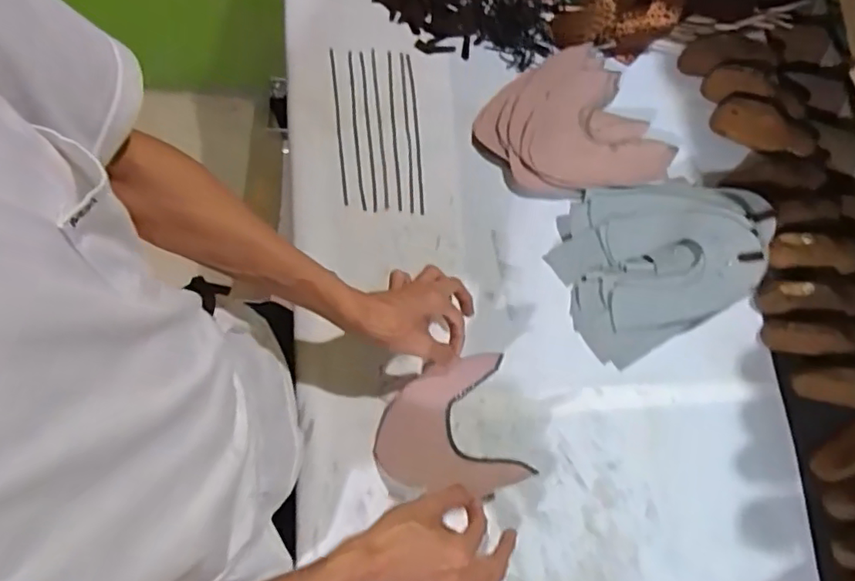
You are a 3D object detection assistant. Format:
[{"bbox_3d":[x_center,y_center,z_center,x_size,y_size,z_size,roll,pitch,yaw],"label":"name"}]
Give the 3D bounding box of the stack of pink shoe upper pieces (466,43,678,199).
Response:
[{"bbox_3d":[0.191,-0.203,0.782,0.204,0.031,0.215,-34,76,-10],"label":"stack of pink shoe upper pieces"}]

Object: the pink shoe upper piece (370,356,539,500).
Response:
[{"bbox_3d":[0.017,0.158,0.647,0.165,0.018,0.136,-23,62,19],"label":"pink shoe upper piece"}]

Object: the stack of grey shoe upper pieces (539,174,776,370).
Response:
[{"bbox_3d":[0.279,-0.053,0.714,0.253,0.084,0.204,-28,75,-8],"label":"stack of grey shoe upper pieces"}]

